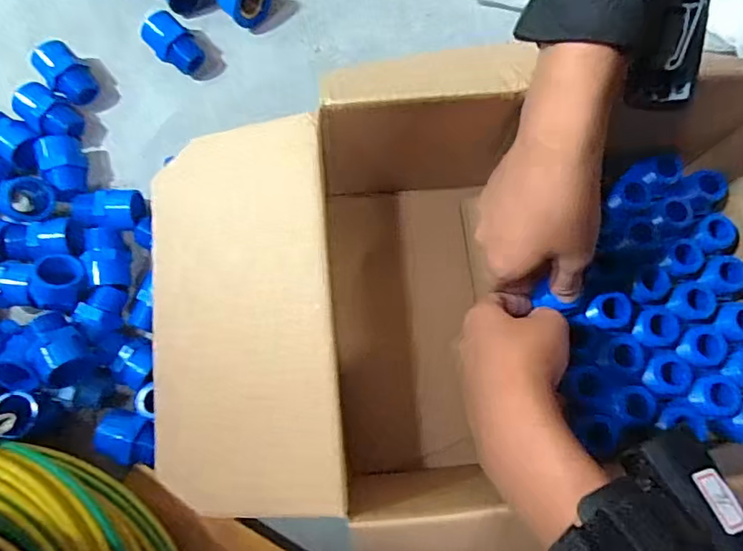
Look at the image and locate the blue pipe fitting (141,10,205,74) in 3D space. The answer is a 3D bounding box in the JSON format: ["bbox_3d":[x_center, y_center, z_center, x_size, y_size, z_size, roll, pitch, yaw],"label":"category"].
[{"bbox_3d":[-0.164,-0.190,0.430,0.047,0.031,0.030,42,78,10],"label":"blue pipe fitting"}]

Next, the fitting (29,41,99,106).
[{"bbox_3d":[-0.244,-0.161,0.419,0.033,0.031,0.048,-38,79,-10],"label":"fitting"}]

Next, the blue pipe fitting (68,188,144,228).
[{"bbox_3d":[-0.199,-0.048,0.393,0.053,0.024,0.029,-4,75,-2],"label":"blue pipe fitting"}]

